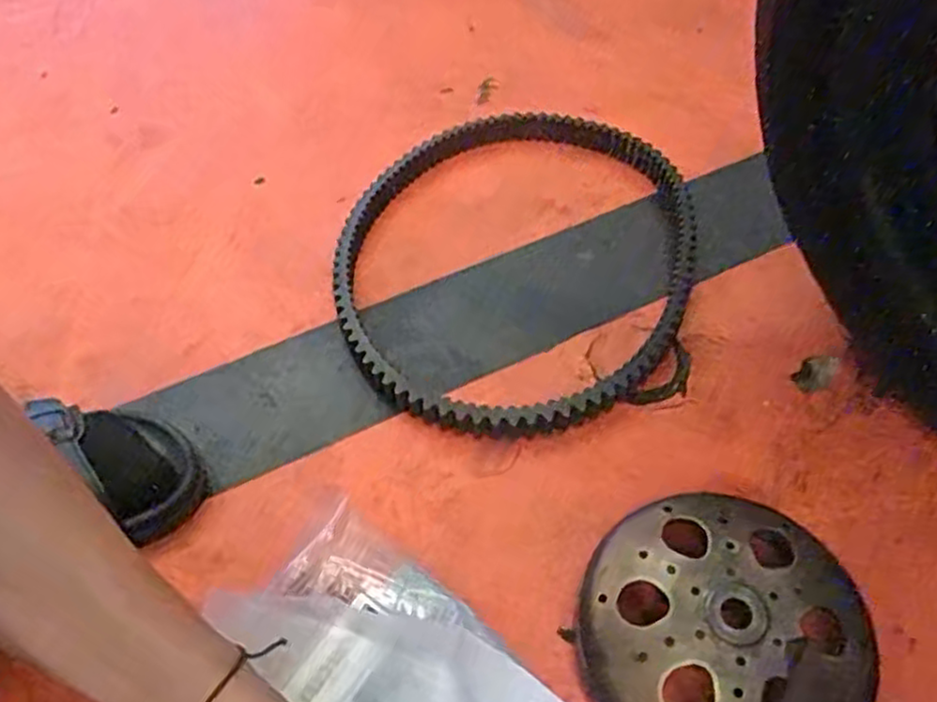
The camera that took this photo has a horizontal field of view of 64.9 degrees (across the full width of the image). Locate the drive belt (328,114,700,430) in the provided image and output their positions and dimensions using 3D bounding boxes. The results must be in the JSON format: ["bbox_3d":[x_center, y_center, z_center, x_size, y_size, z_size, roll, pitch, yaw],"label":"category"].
[{"bbox_3d":[0.040,-0.084,0.596,0.288,0.025,0.333,1,54,1],"label":"drive belt"}]

